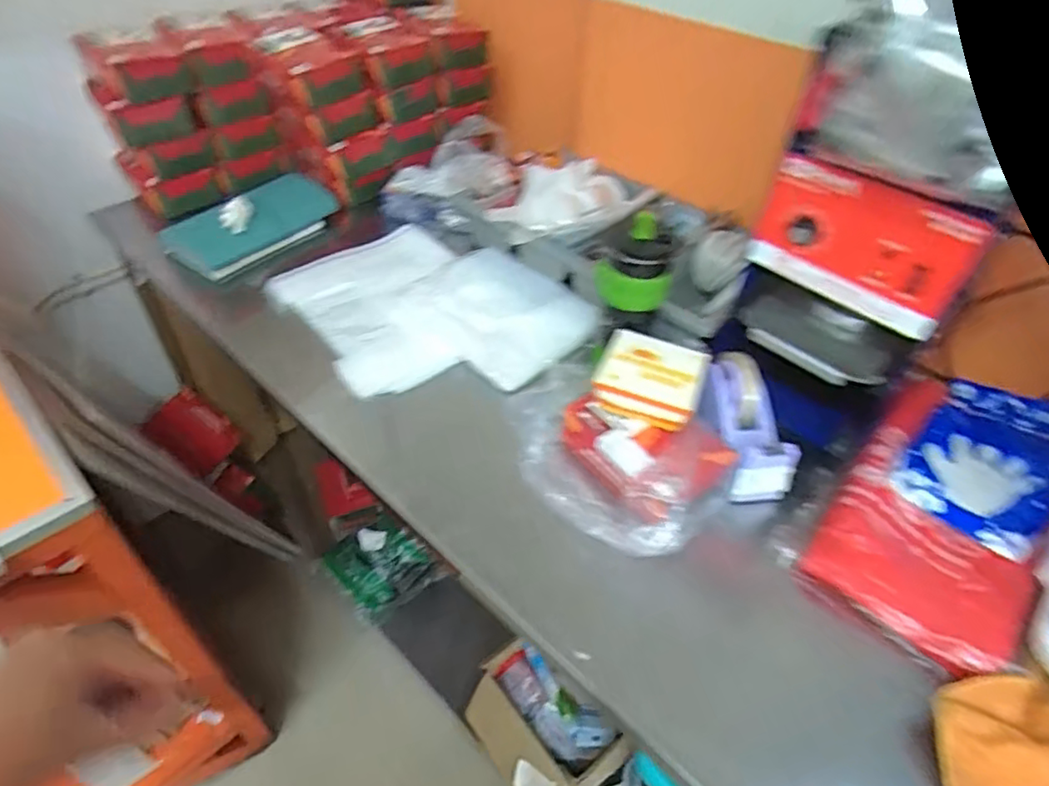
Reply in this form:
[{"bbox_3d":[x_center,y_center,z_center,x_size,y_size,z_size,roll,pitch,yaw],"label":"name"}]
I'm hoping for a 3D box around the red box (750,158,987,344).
[{"bbox_3d":[0.336,-0.150,0.626,0.024,0.125,0.203,-31,54,-31],"label":"red box"}]

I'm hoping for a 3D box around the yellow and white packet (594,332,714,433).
[{"bbox_3d":[0.147,-0.017,0.721,0.118,0.044,0.116,18,45,14],"label":"yellow and white packet"}]

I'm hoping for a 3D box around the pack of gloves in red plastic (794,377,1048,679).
[{"bbox_3d":[0.459,0.130,0.671,0.199,0.052,0.347,33,51,27],"label":"pack of gloves in red plastic"}]

